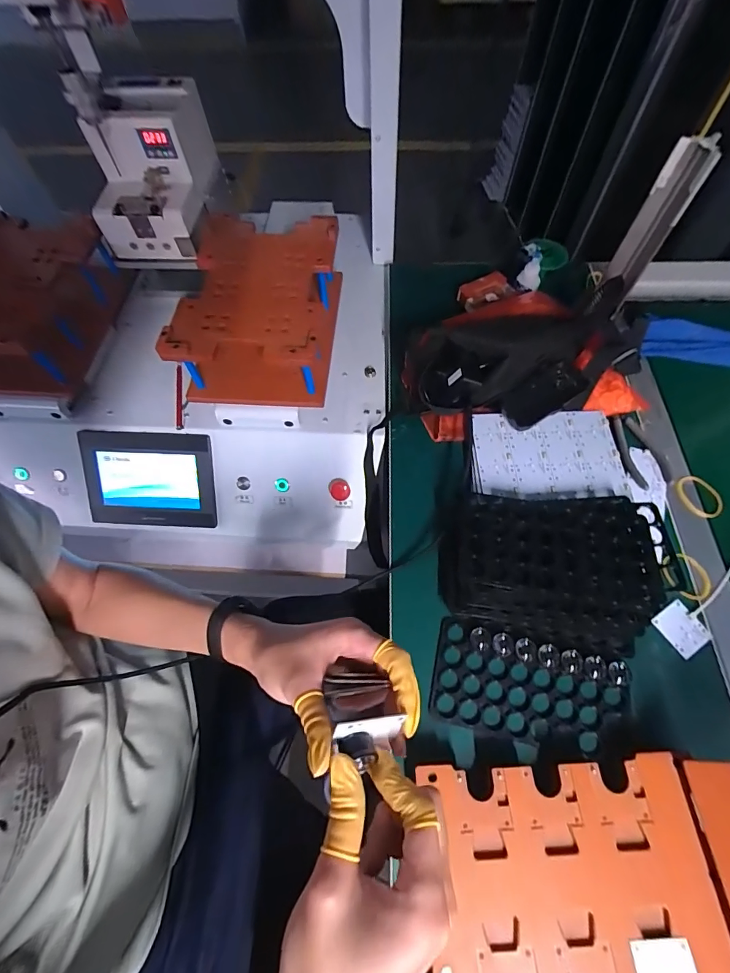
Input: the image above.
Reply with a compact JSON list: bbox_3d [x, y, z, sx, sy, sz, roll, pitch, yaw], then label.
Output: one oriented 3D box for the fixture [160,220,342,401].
[{"bbox_3d":[-0.145,-0.247,0.612,0.199,0.137,0.273,2,61,1],"label":"fixture"}]

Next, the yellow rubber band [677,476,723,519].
[{"bbox_3d":[0.431,0.012,0.530,0.051,0.009,0.058,-30,65,-16],"label":"yellow rubber band"}]

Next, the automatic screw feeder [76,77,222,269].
[{"bbox_3d":[-0.308,-0.461,0.616,0.149,0.167,0.180,4,61,2],"label":"automatic screw feeder"}]

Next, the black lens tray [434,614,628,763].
[{"bbox_3d":[0.173,0.212,0.430,0.197,0.022,0.098,12,61,7],"label":"black lens tray"}]

